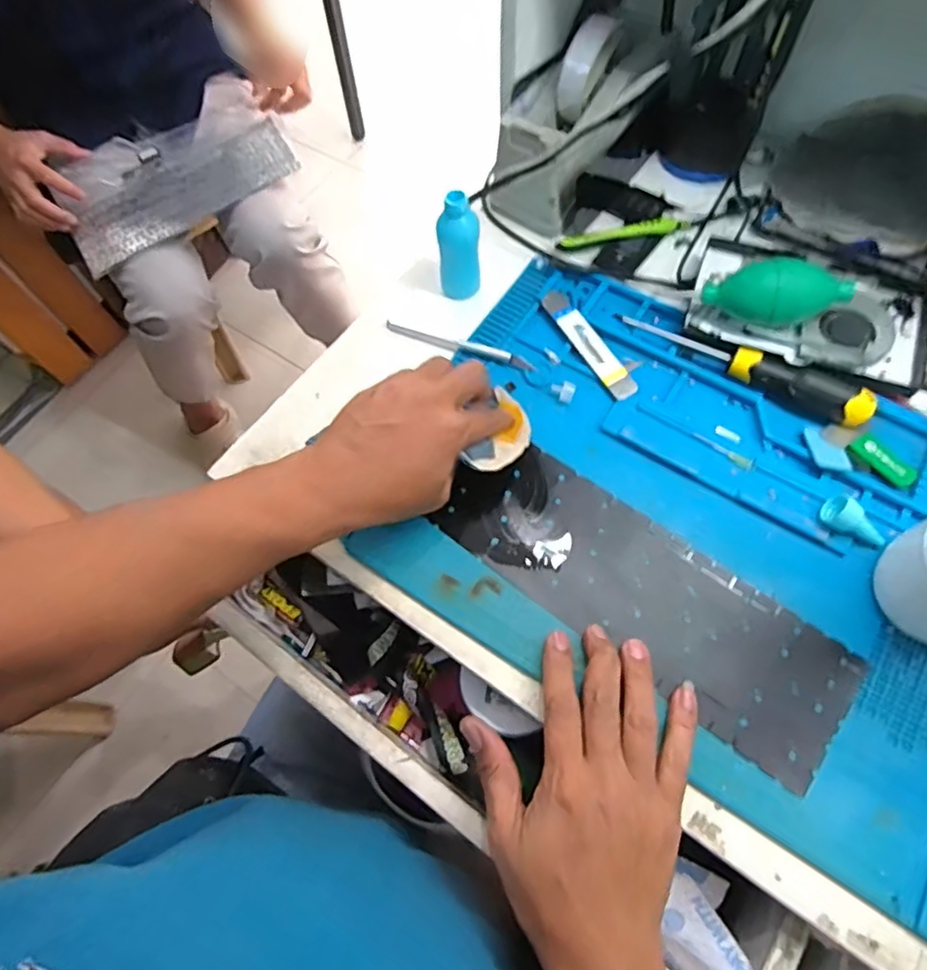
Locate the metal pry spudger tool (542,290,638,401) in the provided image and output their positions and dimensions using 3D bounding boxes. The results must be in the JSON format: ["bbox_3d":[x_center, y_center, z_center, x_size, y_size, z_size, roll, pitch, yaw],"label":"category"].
[{"bbox_3d":[0.102,-0.119,0.503,0.021,0.008,0.119,-26,66,-9],"label":"metal pry spudger tool"}]

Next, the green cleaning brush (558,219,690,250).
[{"bbox_3d":[0.143,-0.226,0.547,0.114,0.007,0.015,-10,64,-1],"label":"green cleaning brush"}]

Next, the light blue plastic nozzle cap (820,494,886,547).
[{"bbox_3d":[0.270,0.028,0.417,0.043,0.020,0.021,36,71,2],"label":"light blue plastic nozzle cap"}]

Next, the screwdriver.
[{"bbox_3d":[0.216,-0.091,0.474,0.195,0.023,0.024,25,68,14],"label":"screwdriver"}]

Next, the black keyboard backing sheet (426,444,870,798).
[{"bbox_3d":[0.120,0.072,0.421,0.284,0.004,0.096,35,71,18],"label":"black keyboard backing sheet"}]

